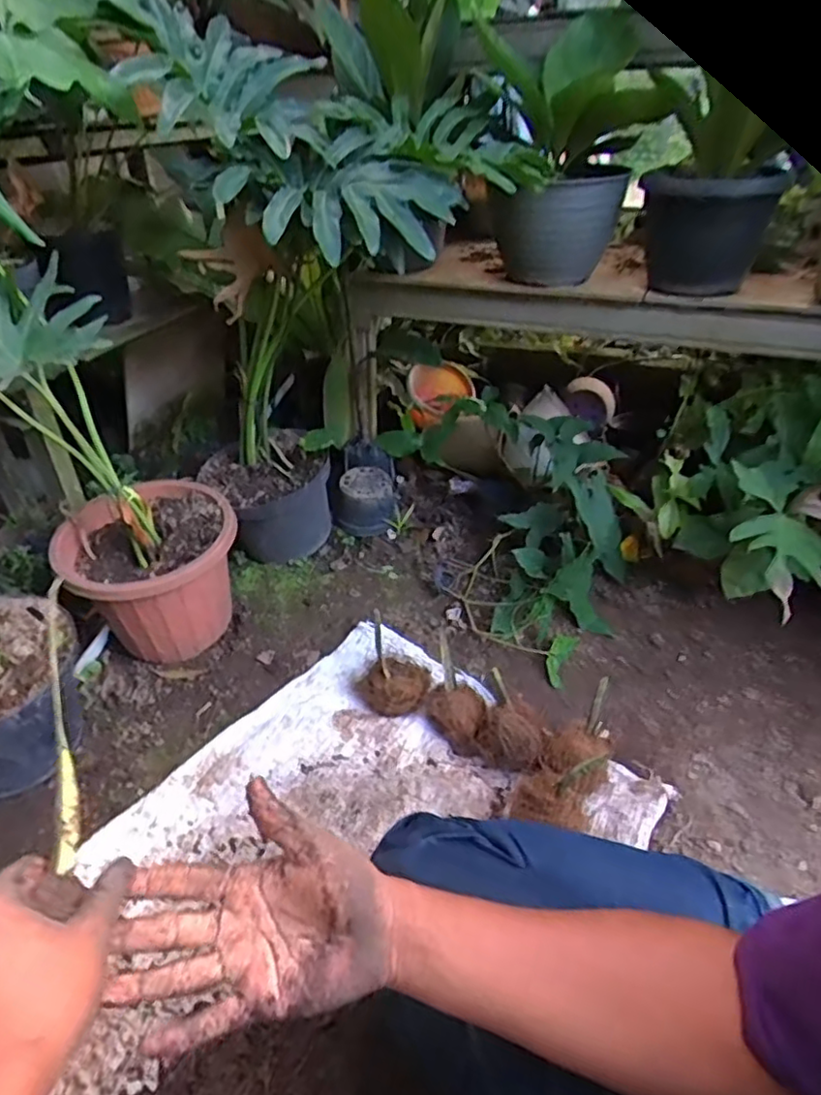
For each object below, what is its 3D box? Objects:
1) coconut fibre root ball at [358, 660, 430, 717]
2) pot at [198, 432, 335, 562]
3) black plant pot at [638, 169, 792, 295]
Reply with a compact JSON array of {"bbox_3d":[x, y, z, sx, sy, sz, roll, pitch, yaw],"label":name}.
[{"bbox_3d":[-0.028,0.209,1.022,0.114,0.070,0.106,-4,38,3],"label":"coconut fibre root ball"},{"bbox_3d":[-0.293,-0.103,1.362,0.233,0.218,0.254,-4,38,3],"label":"pot"},{"bbox_3d":[0.508,-0.537,1.100,0.215,0.207,0.187,12,41,22],"label":"black plant pot"}]

